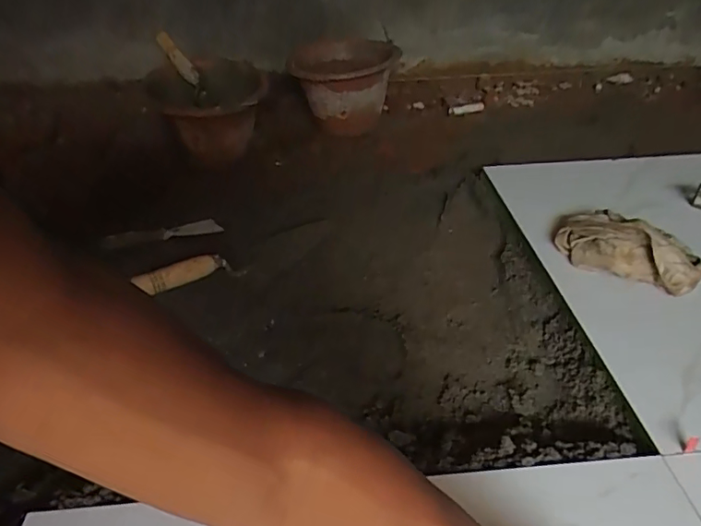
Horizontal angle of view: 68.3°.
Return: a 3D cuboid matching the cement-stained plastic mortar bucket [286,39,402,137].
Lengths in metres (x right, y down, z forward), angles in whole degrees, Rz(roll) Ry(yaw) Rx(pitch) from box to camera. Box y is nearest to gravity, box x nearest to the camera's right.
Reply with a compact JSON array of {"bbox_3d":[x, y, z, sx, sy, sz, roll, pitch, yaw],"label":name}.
[{"bbox_3d":[-0.015,-0.385,1.147,0.203,0.181,0.219,-1,38,1],"label":"cement-stained plastic mortar bucket"}]

